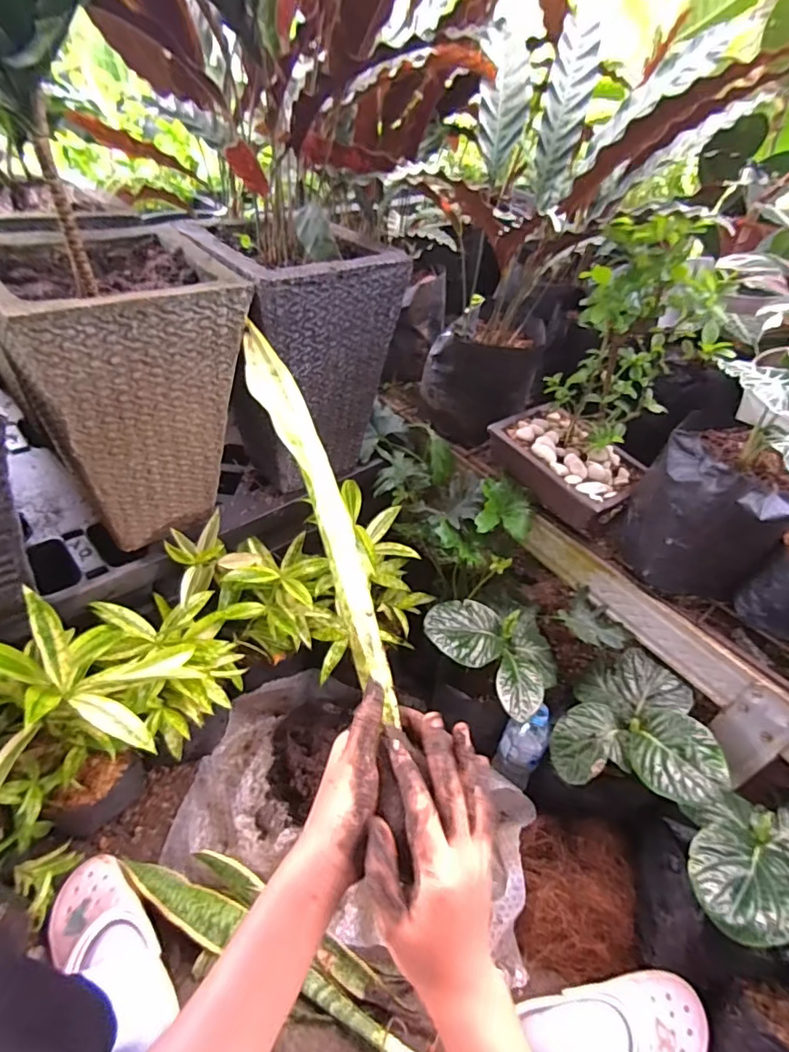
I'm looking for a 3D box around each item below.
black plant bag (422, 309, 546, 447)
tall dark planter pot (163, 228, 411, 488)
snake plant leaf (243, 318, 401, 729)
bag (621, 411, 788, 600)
[{"bbox_3d":[0.156,-0.277,0.967,0.186,0.204,0.188,15,48,8],"label":"black plant bag"},{"bbox_3d":[-0.146,-0.259,0.798,0.221,0.339,0.213,-27,56,-27],"label":"tall dark planter pot"},{"bbox_3d":[-0.063,-0.020,0.455,0.043,0.028,0.364,-17,75,-20],"label":"snake plant leaf"},{"bbox_3d":[0.444,-0.029,0.740,0.203,0.175,0.183,-33,59,-30],"label":"bag"}]

